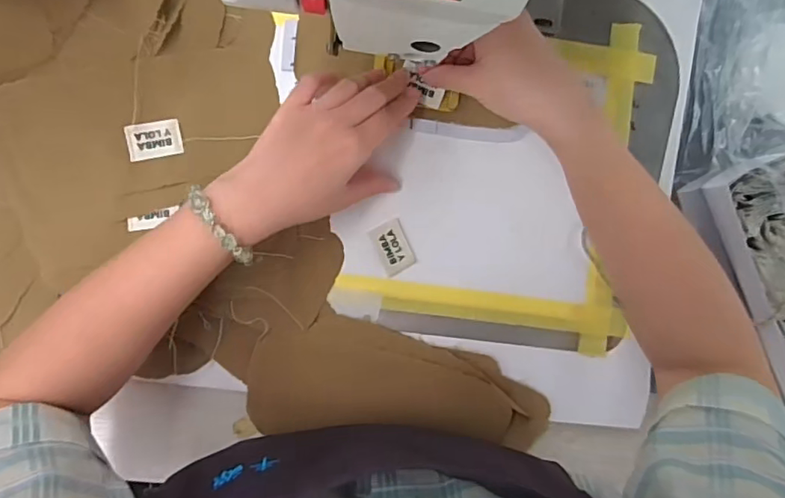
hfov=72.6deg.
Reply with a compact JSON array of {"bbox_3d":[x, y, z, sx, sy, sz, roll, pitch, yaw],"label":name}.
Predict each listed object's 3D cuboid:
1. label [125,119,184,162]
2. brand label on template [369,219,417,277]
[{"bbox_3d":[-0.181,-0.083,0.407,0.039,0.004,0.027,-11,95,-13],"label":"label"},{"bbox_3d":[0.001,-0.001,0.429,0.026,0.004,0.039,-25,89,-2],"label":"brand label on template"}]

